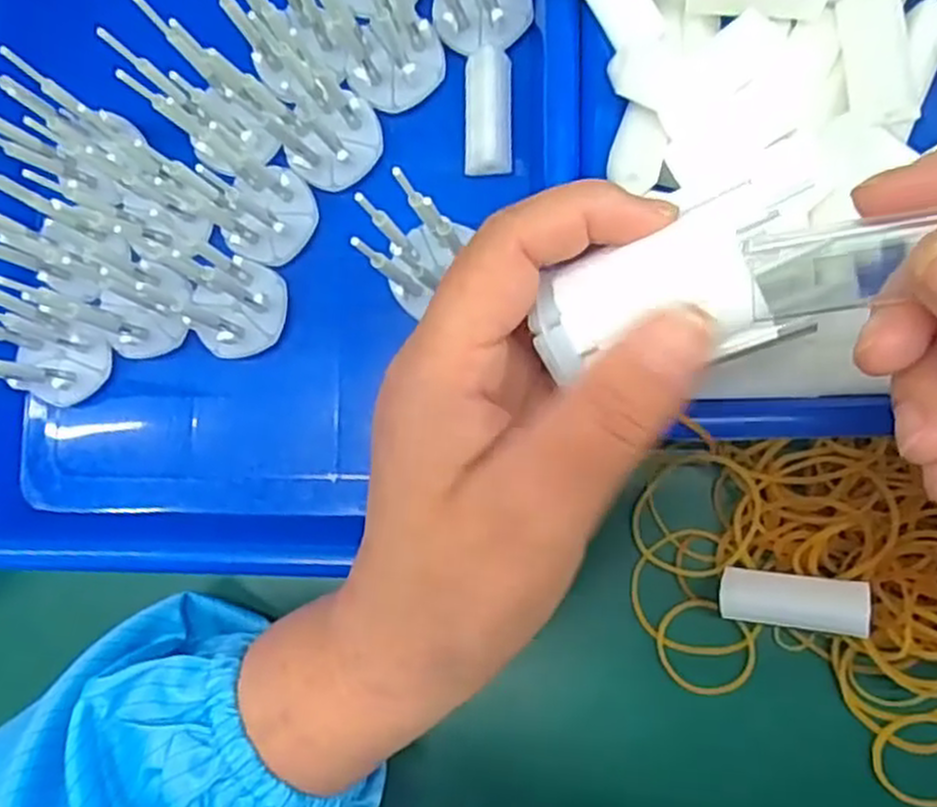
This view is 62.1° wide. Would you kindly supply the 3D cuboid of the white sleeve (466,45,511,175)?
[{"bbox_3d":[0.007,-0.111,0.298,0.017,0.013,0.050,-1,83,9],"label":"white sleeve"}]

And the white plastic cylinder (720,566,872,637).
[{"bbox_3d":[0.108,0.065,0.261,0.045,0.017,0.017,6,84,10],"label":"white plastic cylinder"}]

